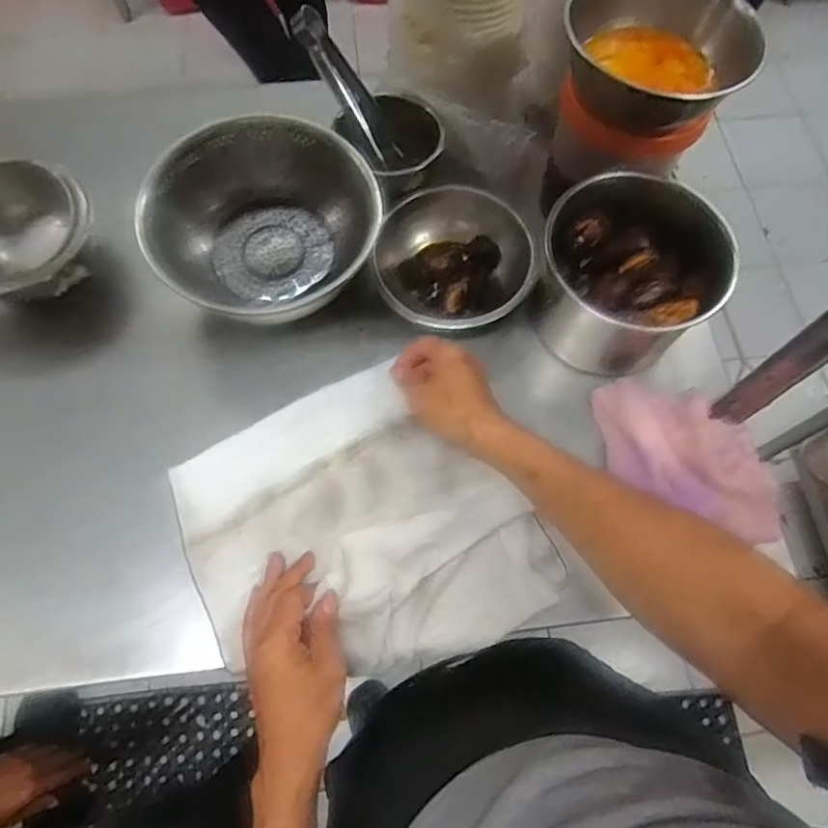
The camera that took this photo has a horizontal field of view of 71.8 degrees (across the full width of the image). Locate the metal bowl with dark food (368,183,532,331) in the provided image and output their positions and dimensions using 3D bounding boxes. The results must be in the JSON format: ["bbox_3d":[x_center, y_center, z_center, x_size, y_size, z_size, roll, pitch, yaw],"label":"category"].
[{"bbox_3d":[0.041,-0.159,0.603,0.162,0.077,0.136,-23,70,-10],"label":"metal bowl with dark food"}]

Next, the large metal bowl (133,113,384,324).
[{"bbox_3d":[-0.144,-0.190,0.583,0.211,0.098,0.200,0,67,-1],"label":"large metal bowl"}]

